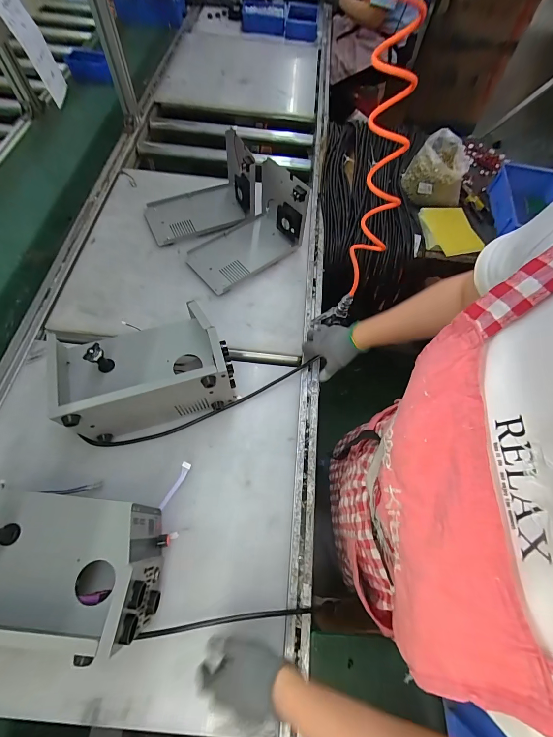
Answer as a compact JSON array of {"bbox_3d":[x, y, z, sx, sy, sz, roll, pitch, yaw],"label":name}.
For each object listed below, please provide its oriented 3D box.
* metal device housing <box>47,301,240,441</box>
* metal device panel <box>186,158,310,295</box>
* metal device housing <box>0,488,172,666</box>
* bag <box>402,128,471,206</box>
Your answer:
[{"bbox_3d":[-0.241,0.002,0.610,0.289,0.148,0.178,-16,66,-10],"label":"metal device housing"},{"bbox_3d":[-0.080,-0.346,0.792,0.289,0.165,0.158,-36,71,-18],"label":"metal device panel"},{"bbox_3d":[-0.328,0.276,0.469,0.300,0.145,0.163,5,64,0],"label":"metal device housing"},{"bbox_3d":[0.484,-0.598,0.972,0.161,0.127,0.169,2,64,-2],"label":"bag"}]

